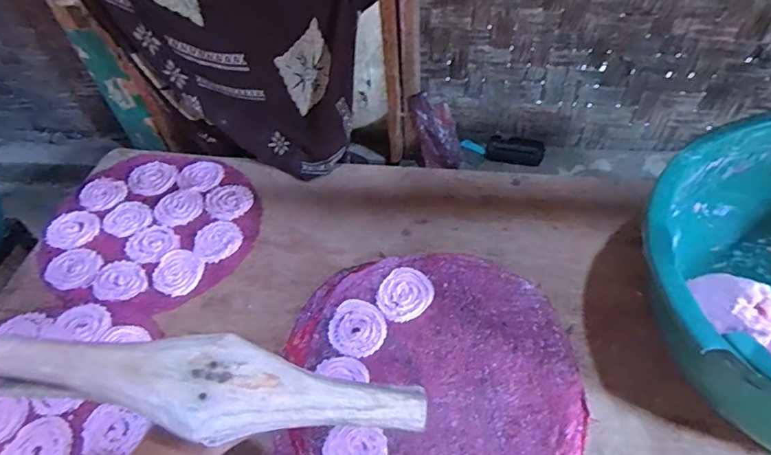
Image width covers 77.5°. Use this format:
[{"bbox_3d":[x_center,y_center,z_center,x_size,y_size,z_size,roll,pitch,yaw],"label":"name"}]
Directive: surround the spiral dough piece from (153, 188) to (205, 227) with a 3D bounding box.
[{"bbox_3d":[-0.349,-0.035,0.814,0.080,0.010,0.077,-2,50,3],"label":"spiral dough piece"}]

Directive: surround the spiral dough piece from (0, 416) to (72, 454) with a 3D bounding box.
[{"bbox_3d":[-0.408,0.263,0.560,0.074,0.006,0.078,-22,52,-13],"label":"spiral dough piece"}]

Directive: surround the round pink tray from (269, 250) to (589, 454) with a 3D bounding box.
[{"bbox_3d":[0.056,0.189,0.599,0.354,0.014,0.367,-2,50,3],"label":"round pink tray"}]

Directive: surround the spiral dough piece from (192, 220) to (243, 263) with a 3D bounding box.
[{"bbox_3d":[-0.266,0.018,0.761,0.071,0.011,0.079,-23,52,-14],"label":"spiral dough piece"}]

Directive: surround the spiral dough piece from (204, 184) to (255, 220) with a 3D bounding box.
[{"bbox_3d":[-0.267,-0.046,0.820,0.075,0.013,0.082,-2,50,3],"label":"spiral dough piece"}]

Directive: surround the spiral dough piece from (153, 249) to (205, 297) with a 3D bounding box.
[{"bbox_3d":[-0.312,0.064,0.718,0.076,0.008,0.070,31,59,27],"label":"spiral dough piece"}]

